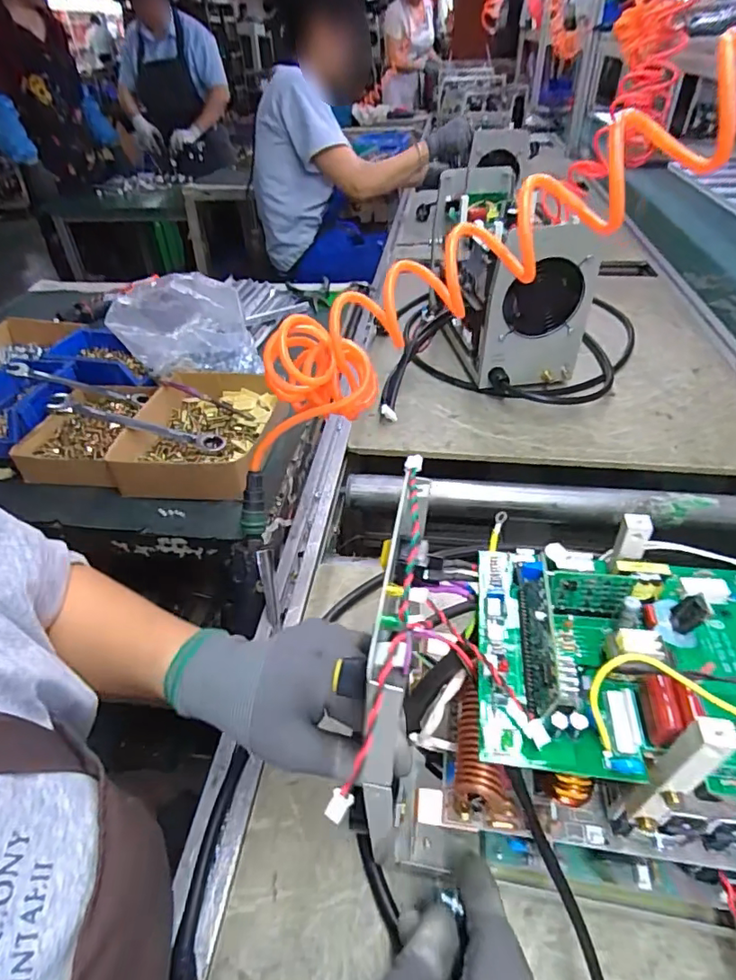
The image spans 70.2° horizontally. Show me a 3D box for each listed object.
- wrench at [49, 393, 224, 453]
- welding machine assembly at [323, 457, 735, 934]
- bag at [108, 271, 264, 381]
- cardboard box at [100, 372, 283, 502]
[{"bbox_3d":[-0.287,-0.085,0.659,0.217,0.016,0.034,14,41,-5],"label":"wrench"},{"bbox_3d":[0.200,0.139,0.296,0.332,0.206,0.132,4,41,8],"label":"welding machine assembly"},{"bbox_3d":[-0.260,-0.219,0.742,0.184,0.151,0.082,-9,41,-8],"label":"bag"},{"bbox_3d":[-0.216,-0.078,0.685,0.193,0.049,0.211,5,41,9],"label":"cardboard box"}]

